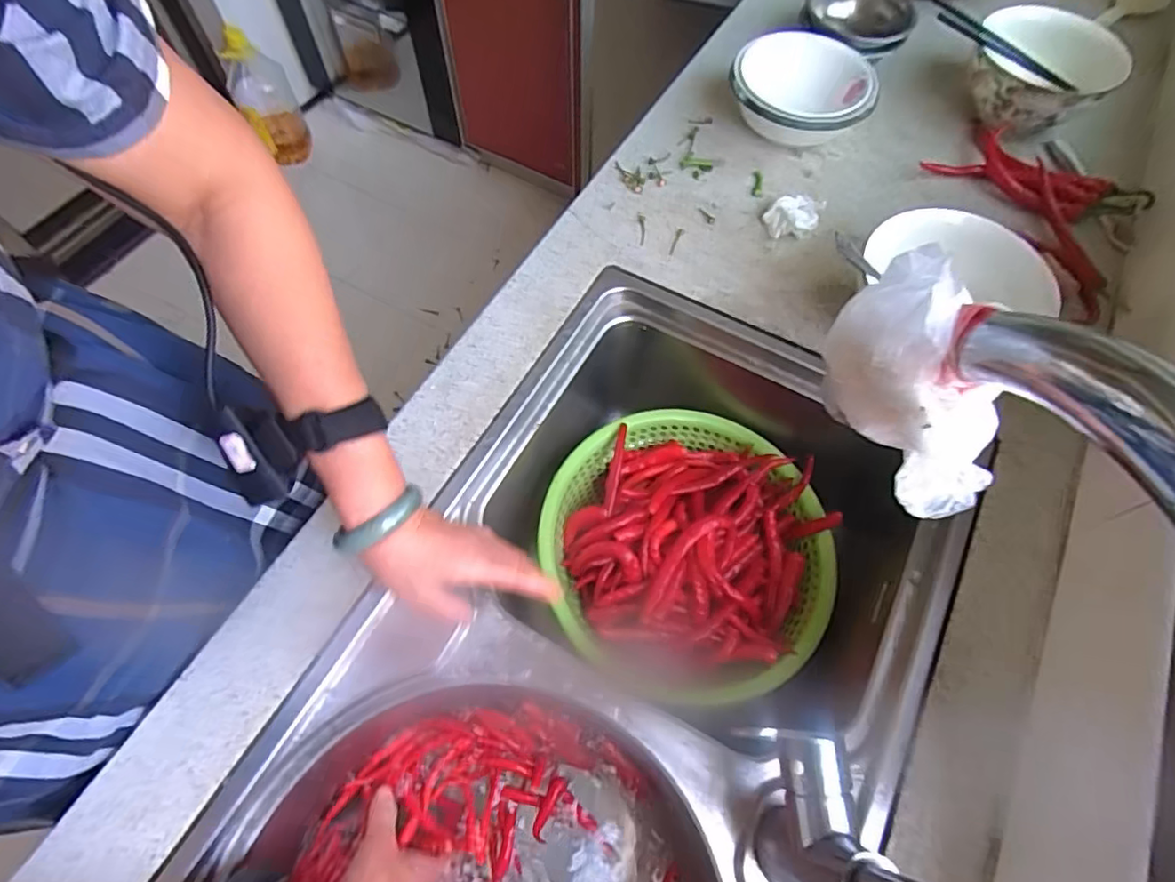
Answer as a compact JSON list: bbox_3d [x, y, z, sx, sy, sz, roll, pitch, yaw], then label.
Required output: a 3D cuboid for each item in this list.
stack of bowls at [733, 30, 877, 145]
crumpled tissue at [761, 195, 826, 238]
[{"bbox_3d":[0.257,-0.423,0.723,0.151,0.071,0.165,-2,66,-1],"label":"stack of bowls"},{"bbox_3d":[0.234,-0.254,0.666,0.059,0.029,0.043,-16,64,-8],"label":"crumpled tissue"}]

